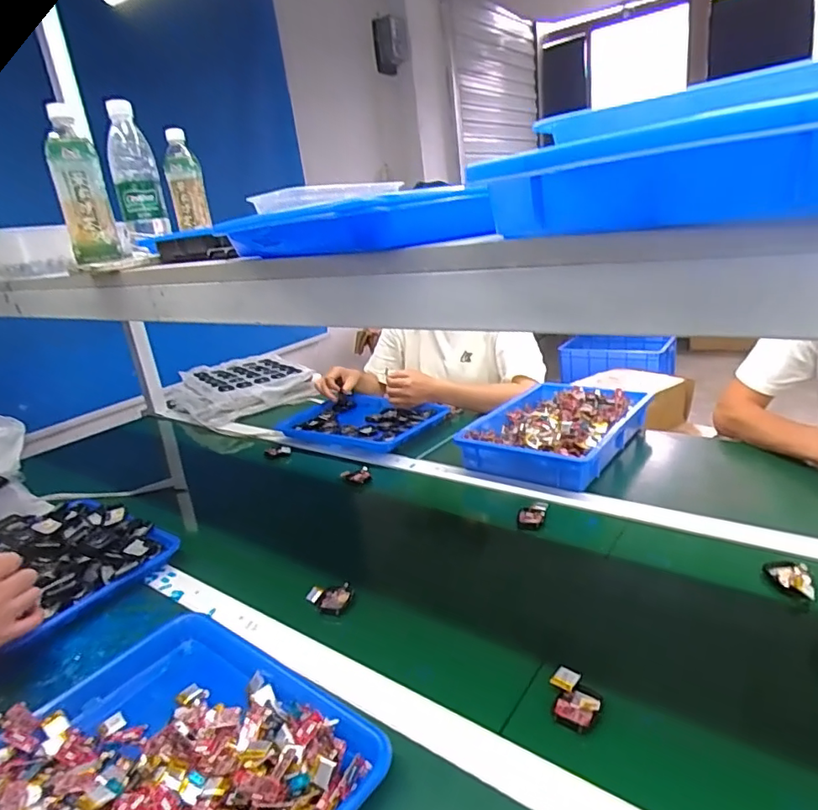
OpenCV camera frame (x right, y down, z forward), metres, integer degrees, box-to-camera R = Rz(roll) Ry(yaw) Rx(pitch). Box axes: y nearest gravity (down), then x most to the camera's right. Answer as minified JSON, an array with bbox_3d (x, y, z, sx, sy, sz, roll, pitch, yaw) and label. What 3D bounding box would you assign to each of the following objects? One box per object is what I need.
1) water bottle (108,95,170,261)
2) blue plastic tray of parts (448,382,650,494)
[{"bbox_3d":[-0.415,-0.339,0.820,0.070,0.212,0.075,-14,17,-20],"label":"water bottle"},{"bbox_3d":[0.277,0.046,1.029,0.255,0.063,0.354,7,22,41],"label":"blue plastic tray of parts"}]

